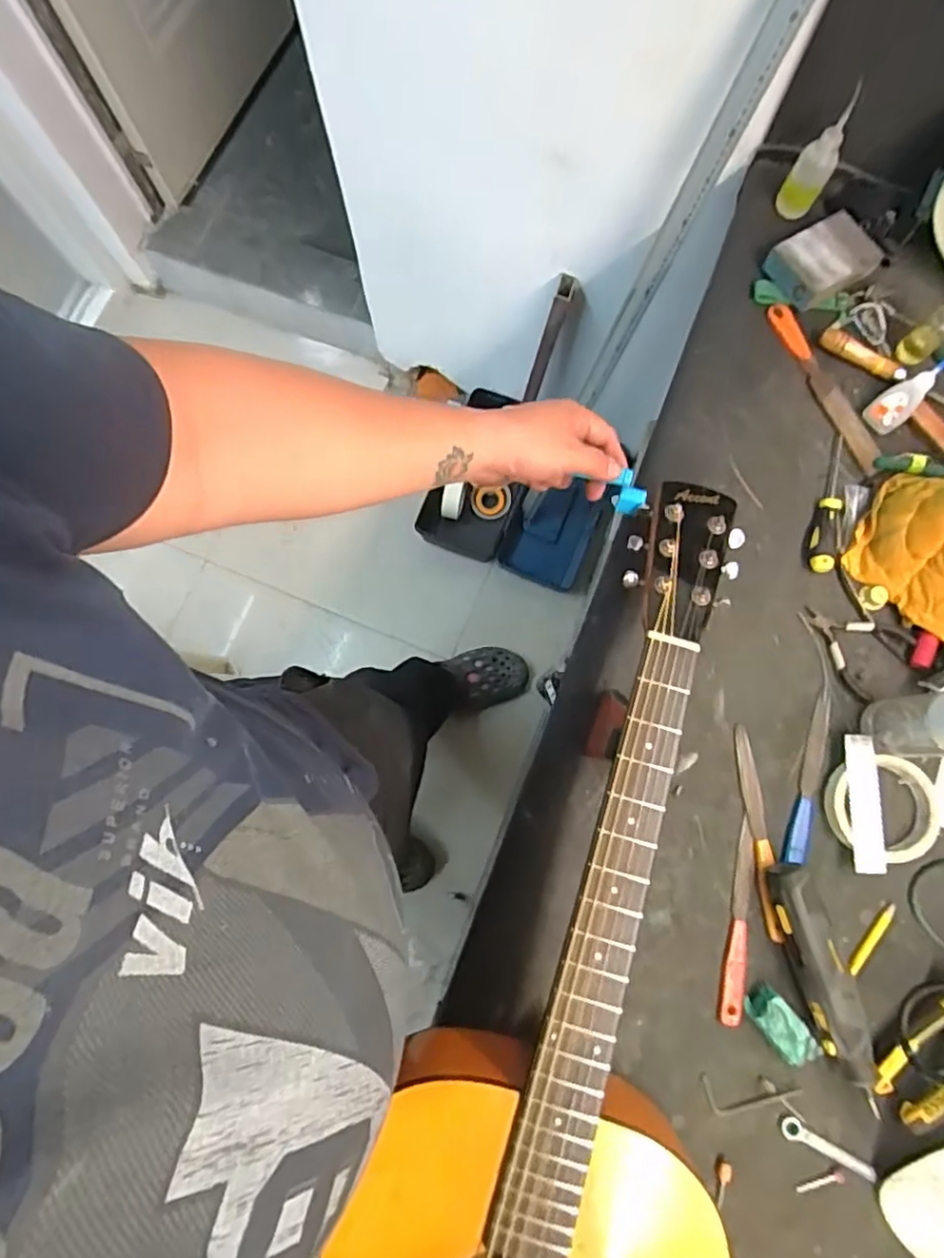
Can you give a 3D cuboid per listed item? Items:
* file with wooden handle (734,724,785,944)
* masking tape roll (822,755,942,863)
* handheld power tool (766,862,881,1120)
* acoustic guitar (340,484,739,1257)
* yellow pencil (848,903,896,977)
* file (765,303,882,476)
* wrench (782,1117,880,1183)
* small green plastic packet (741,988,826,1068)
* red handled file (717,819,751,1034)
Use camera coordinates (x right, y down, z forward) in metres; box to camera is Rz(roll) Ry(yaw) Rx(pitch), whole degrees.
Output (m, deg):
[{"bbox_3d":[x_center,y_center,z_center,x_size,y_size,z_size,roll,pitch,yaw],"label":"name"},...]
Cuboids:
[{"bbox_3d":[0.264,0.186,0.579,0.021,0.017,0.186,-5,79,0],"label":"file with wooden handle"},{"bbox_3d":[0.375,0.163,0.571,0.101,0.016,0.091,-4,79,0],"label":"masking tape roll"},{"bbox_3d":[0.299,0.300,0.539,0.034,0.039,0.187,-16,79,-2],"label":"handheld power tool"},{"bbox_3d":[0.054,0.336,0.476,0.324,0.109,0.959,13,80,4],"label":"acoustic guitar"},{"bbox_3d":[0.355,0.274,0.558,0.009,0.009,0.072,40,82,8],"label":"yellow pencil"},{"bbox_3d":[0.372,-0.254,0.659,0.028,0.011,0.205,-22,79,-4],"label":"file"},{"bbox_3d":[0.296,0.436,0.526,0.081,0.004,0.017,31,81,7],"label":"wrench"},{"bbox_3d":[0.265,0.341,0.538,0.032,0.023,0.061,-38,80,-6],"label":"small green plastic packet"},{"bbox_3d":[0.240,0.263,0.569,0.019,0.013,0.175,9,79,3],"label":"red handled file"}]

